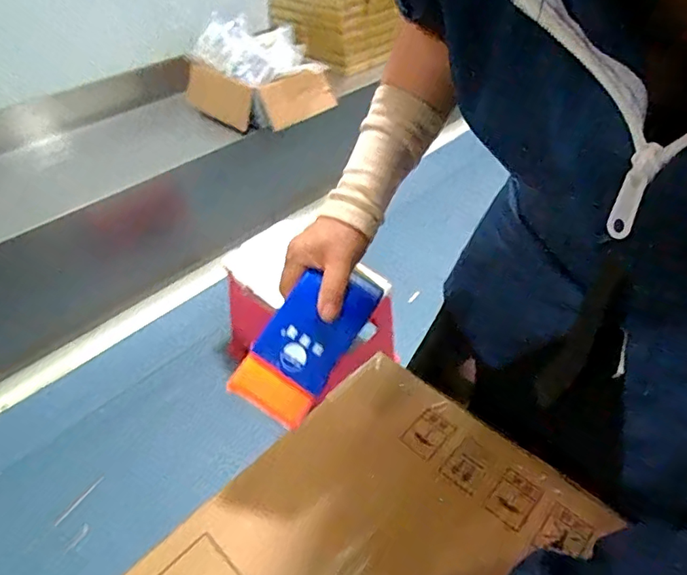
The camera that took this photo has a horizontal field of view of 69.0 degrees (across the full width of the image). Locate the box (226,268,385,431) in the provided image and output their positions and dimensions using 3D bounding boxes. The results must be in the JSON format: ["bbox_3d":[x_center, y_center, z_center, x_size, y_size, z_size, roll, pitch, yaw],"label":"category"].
[{"bbox_3d":[-0.032,0.046,0.442,0.071,0.017,0.146,34,84,-4],"label":"box"}]

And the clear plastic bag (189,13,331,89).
[{"bbox_3d":[-0.233,-0.692,1.433,0.370,0.101,0.276,26,50,26],"label":"clear plastic bag"}]

